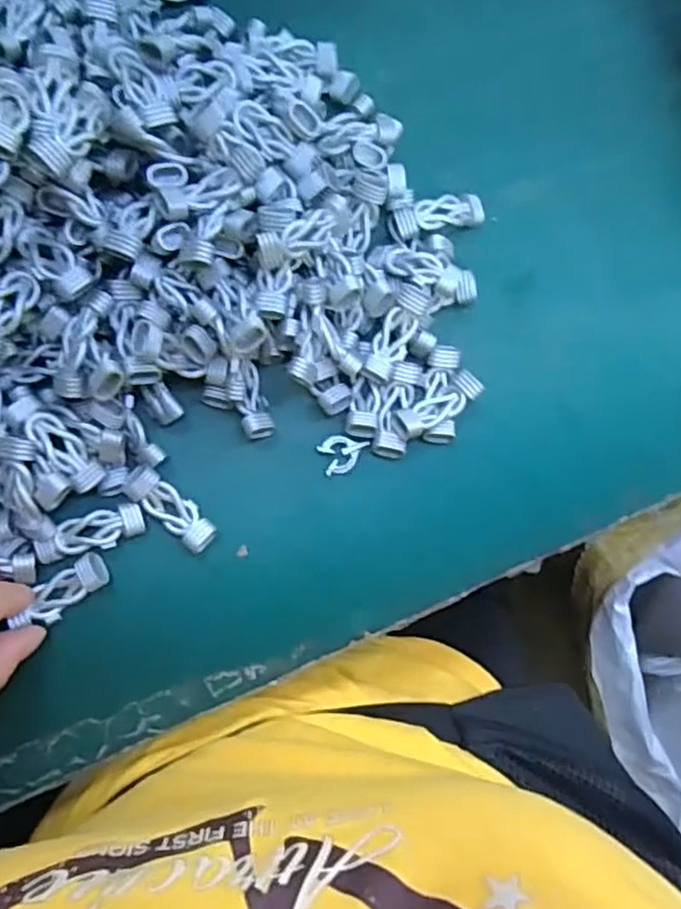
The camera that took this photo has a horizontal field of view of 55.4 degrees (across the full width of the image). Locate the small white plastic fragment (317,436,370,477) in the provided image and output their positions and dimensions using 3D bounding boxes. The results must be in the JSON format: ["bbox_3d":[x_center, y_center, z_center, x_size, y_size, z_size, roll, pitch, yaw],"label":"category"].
[{"bbox_3d":[0.002,-0.001,0.304,0.023,0.004,0.017,-22,88,-8],"label":"small white plastic fragment"}]

